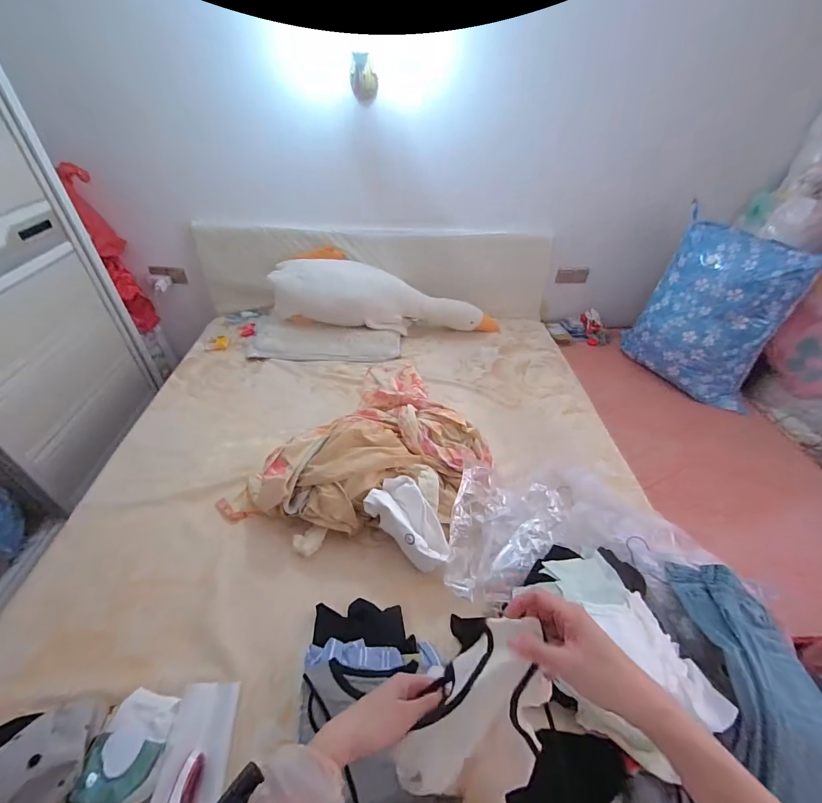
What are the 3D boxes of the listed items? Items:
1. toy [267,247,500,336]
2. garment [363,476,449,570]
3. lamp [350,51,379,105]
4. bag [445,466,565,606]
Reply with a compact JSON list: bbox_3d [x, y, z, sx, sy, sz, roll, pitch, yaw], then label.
[{"bbox_3d":[-0.117,-0.514,1.855,1.046,0.338,0.283,9,42,7],"label":"toy"},{"bbox_3d":[0.002,0.331,1.054,0.252,0.113,0.133,32,50,28],"label":"garment"},{"bbox_3d":[-0.181,-1.256,1.473,0.105,0.145,0.092,-3,42,-6],"label":"lamp"},{"bbox_3d":[0.253,0.361,1.037,0.279,0.136,0.332,13,43,12],"label":"bag"}]

